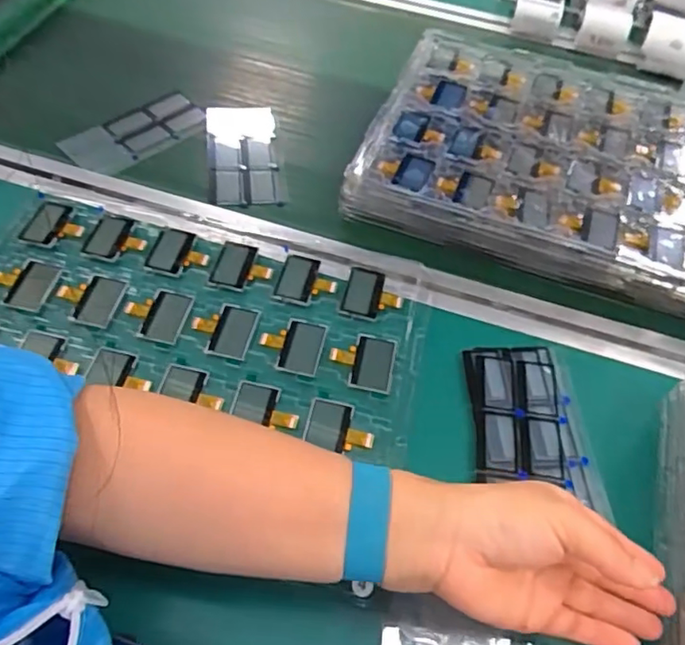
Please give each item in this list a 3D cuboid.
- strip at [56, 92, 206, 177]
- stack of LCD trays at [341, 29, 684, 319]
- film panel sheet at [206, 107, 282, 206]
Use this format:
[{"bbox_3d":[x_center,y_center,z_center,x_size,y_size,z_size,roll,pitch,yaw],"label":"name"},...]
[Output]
[{"bbox_3d":[-0.210,-0.195,0.606,0.069,0.004,0.139,41,62,21],"label":"strip"},{"bbox_3d":[0.217,-0.156,0.574,0.364,0.045,0.280,20,57,8],"label":"stack of LCD trays"},{"bbox_3d":[-0.099,-0.169,0.591,0.067,0.005,0.149,-6,57,-9],"label":"film panel sheet"}]

